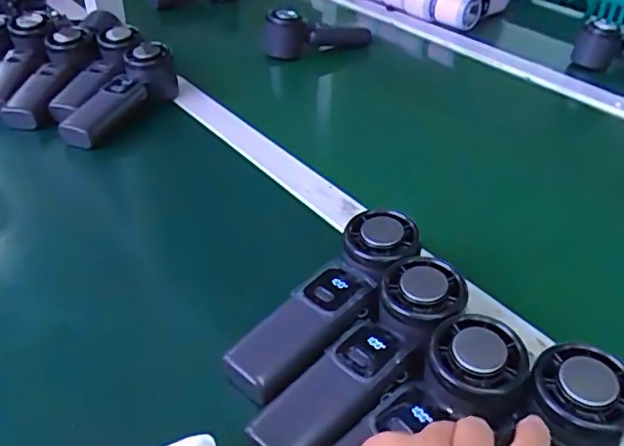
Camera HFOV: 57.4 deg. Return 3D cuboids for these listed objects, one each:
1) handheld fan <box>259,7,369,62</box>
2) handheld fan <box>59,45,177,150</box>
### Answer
[{"bbox_3d":[0.010,-0.279,0.836,0.161,0.069,0.055,-3,38,-7],"label":"handheld fan"},{"bbox_3d":[-0.213,-0.145,0.627,0.051,0.058,0.152,18,40,20],"label":"handheld fan"}]

